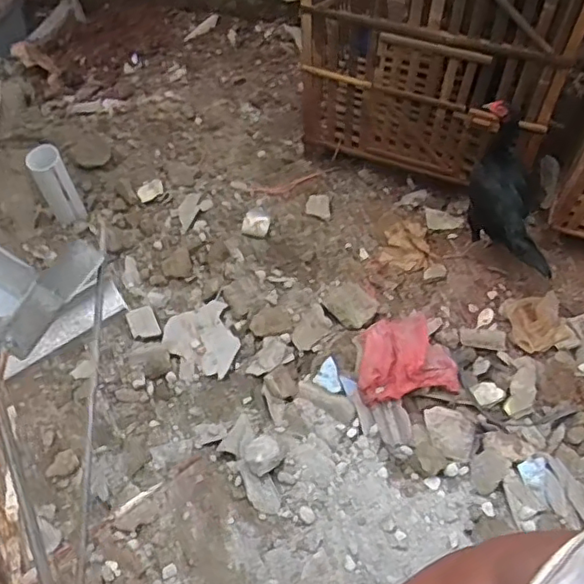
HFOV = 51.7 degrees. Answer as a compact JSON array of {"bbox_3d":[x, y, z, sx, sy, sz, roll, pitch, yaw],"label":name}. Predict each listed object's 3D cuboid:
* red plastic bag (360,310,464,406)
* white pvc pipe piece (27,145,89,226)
[{"bbox_3d":[0.292,0.169,1.564,0.261,0.104,0.221,-6,56,-4],"label":"red plastic bag"},{"bbox_3d":[-0.689,-0.306,1.777,0.098,0.279,0.085,-24,61,-17],"label":"white pvc pipe piece"}]

